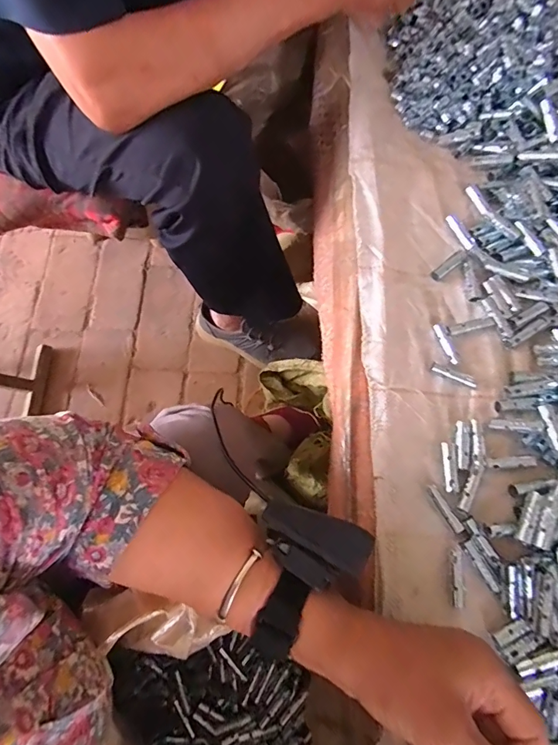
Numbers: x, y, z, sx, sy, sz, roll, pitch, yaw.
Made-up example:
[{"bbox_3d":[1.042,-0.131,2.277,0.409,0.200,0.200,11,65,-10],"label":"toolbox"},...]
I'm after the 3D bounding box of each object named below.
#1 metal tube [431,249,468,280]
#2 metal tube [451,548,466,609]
[{"bbox_3d":[0.161,-0.101,0.384,0.038,0.008,0.011,-36,76,-10],"label":"metal tube"},{"bbox_3d":[0.133,0.153,0.303,0.008,0.007,0.040,4,73,1],"label":"metal tube"}]

